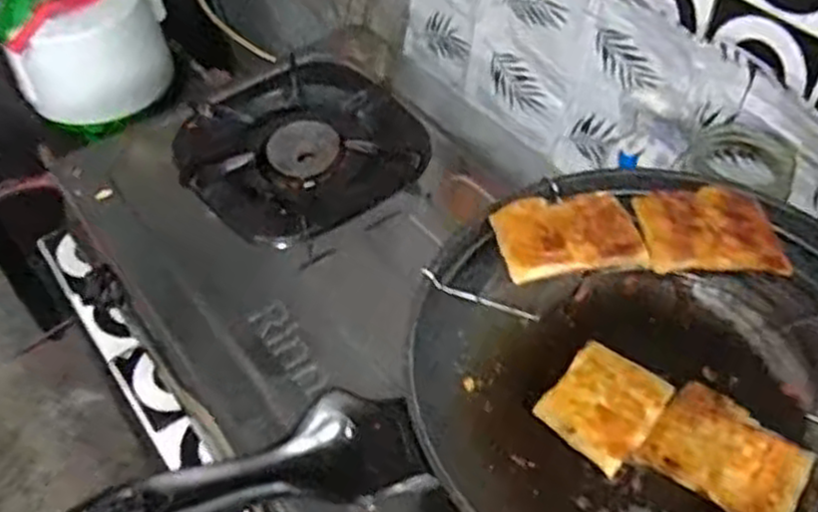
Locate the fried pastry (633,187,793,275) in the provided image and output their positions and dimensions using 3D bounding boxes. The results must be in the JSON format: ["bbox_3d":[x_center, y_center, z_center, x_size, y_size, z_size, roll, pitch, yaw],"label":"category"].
[{"bbox_3d":[0.193,-0.018,0.491,0.083,0.014,0.066,0,50,3],"label":"fried pastry"}]

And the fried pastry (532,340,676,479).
[{"bbox_3d":[0.130,0.098,0.507,0.065,0.017,0.070,33,59,27],"label":"fried pastry"}]

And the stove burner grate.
[{"bbox_3d":[-0.110,-0.105,0.747,0.202,0.047,0.222,-32,56,-22],"label":"stove burner grate"}]

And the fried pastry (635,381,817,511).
[{"bbox_3d":[0.201,0.125,0.480,0.090,0.012,0.067,32,59,26],"label":"fried pastry"}]

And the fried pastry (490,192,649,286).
[{"bbox_3d":[0.103,-0.016,0.498,0.087,0.012,0.065,-6,50,-2],"label":"fried pastry"}]

